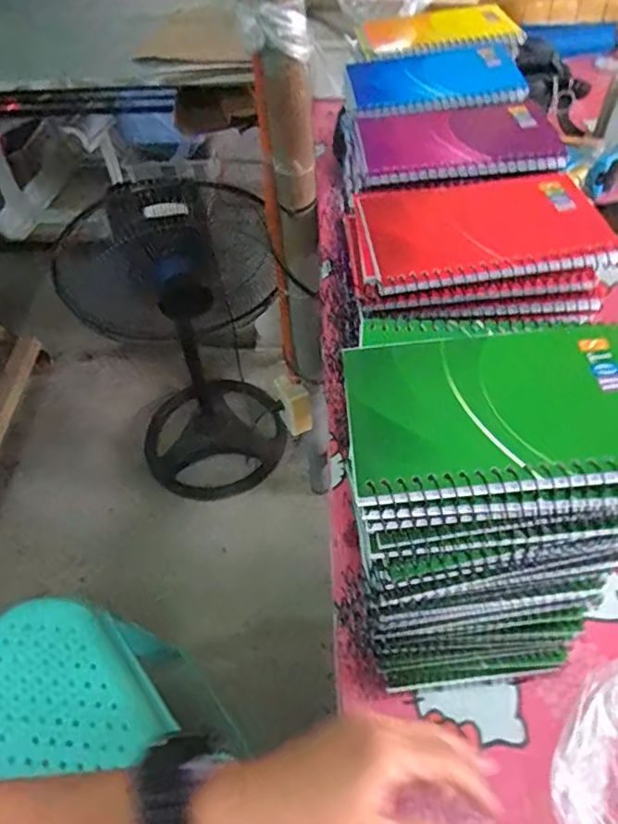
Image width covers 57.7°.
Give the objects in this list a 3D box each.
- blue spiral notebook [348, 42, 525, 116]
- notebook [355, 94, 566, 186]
[{"bbox_3d":[0.100,-0.268,0.451,0.141,0.011,0.092,-6,52,1],"label":"blue spiral notebook"},{"bbox_3d":[0.102,-0.195,0.396,0.131,0.010,0.100,-4,52,3],"label":"notebook"}]

